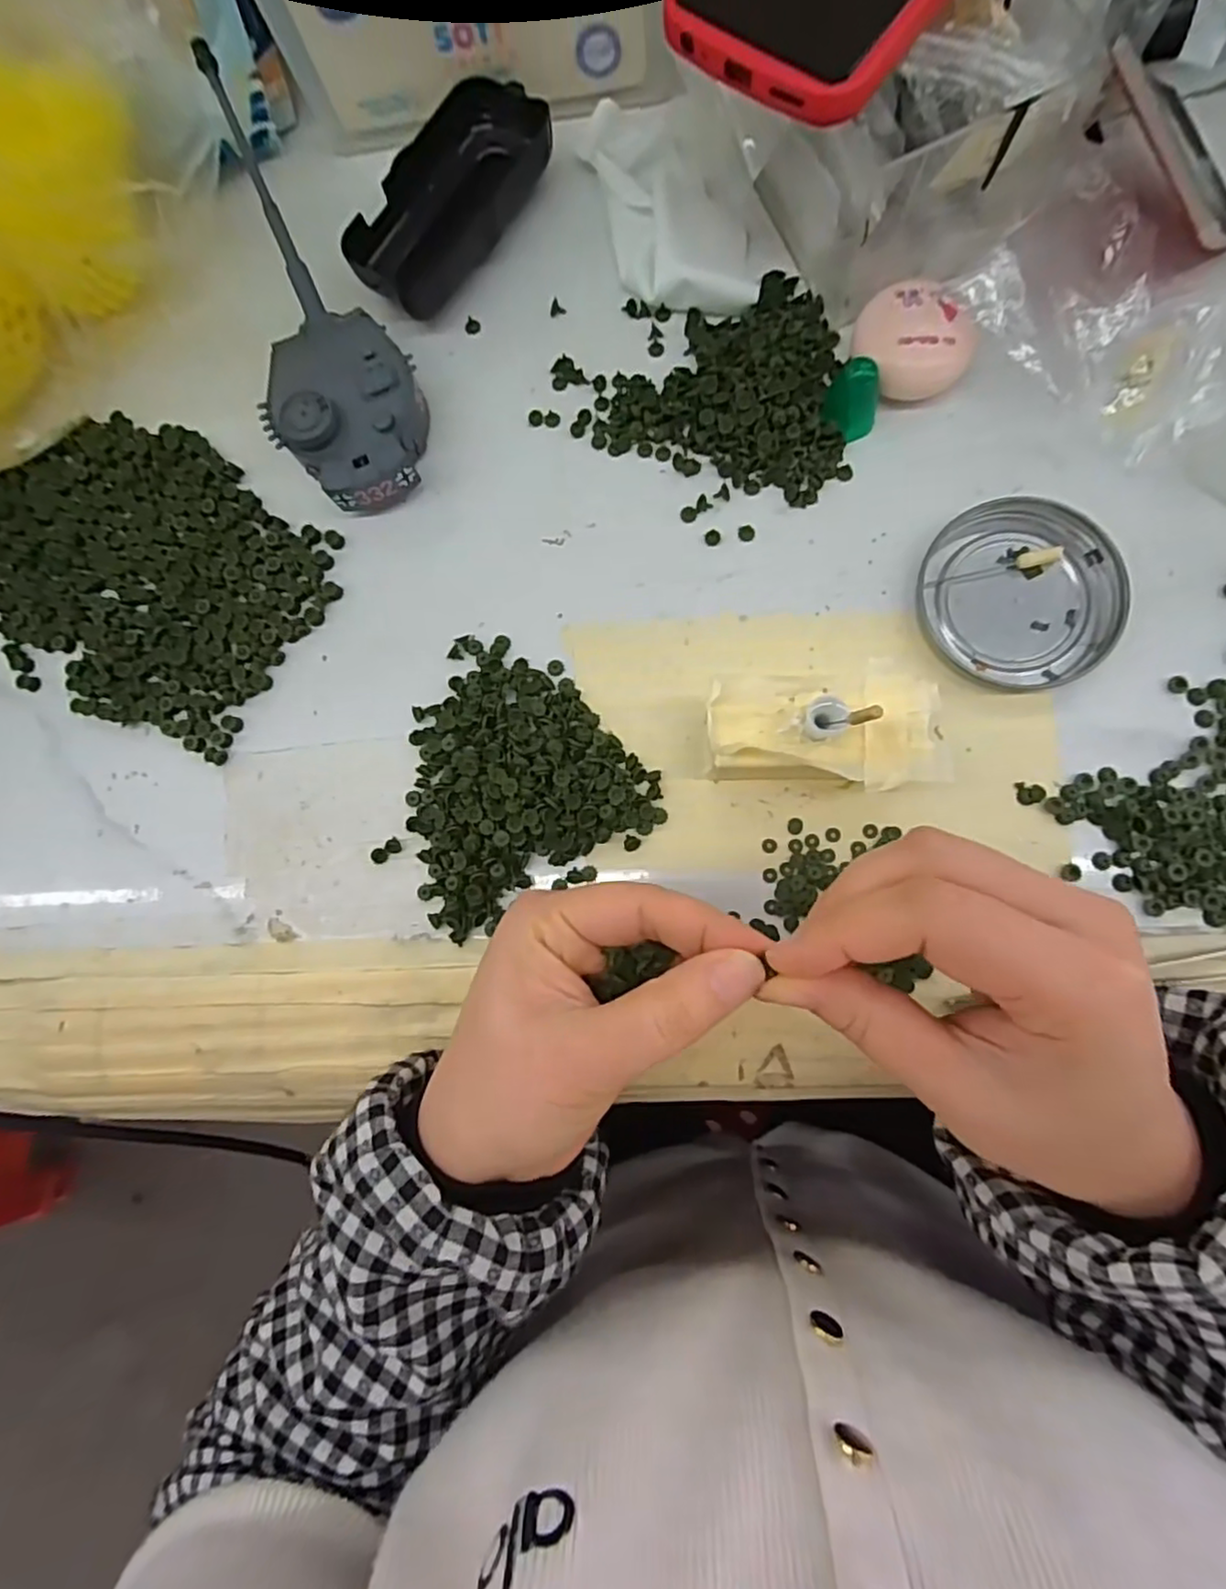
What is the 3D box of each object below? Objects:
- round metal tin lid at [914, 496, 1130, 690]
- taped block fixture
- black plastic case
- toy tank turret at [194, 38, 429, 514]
[{"bbox_3d":[0.168,-0.083,0.274,0.079,0.008,0.073,-1,83,5],"label":"round metal tin lid"},{"bbox_3d":[0.080,-0.023,0.260,0.084,0.039,0.046,-4,83,5],"label":"taped block fixture"},{"bbox_3d":[-0.076,-0.280,0.312,0.055,0.022,0.115,34,88,8],"label":"black plastic case"},{"bbox_3d":[-0.137,-0.206,0.295,0.067,0.050,0.162,-29,82,1],"label":"toy tank turret"}]

